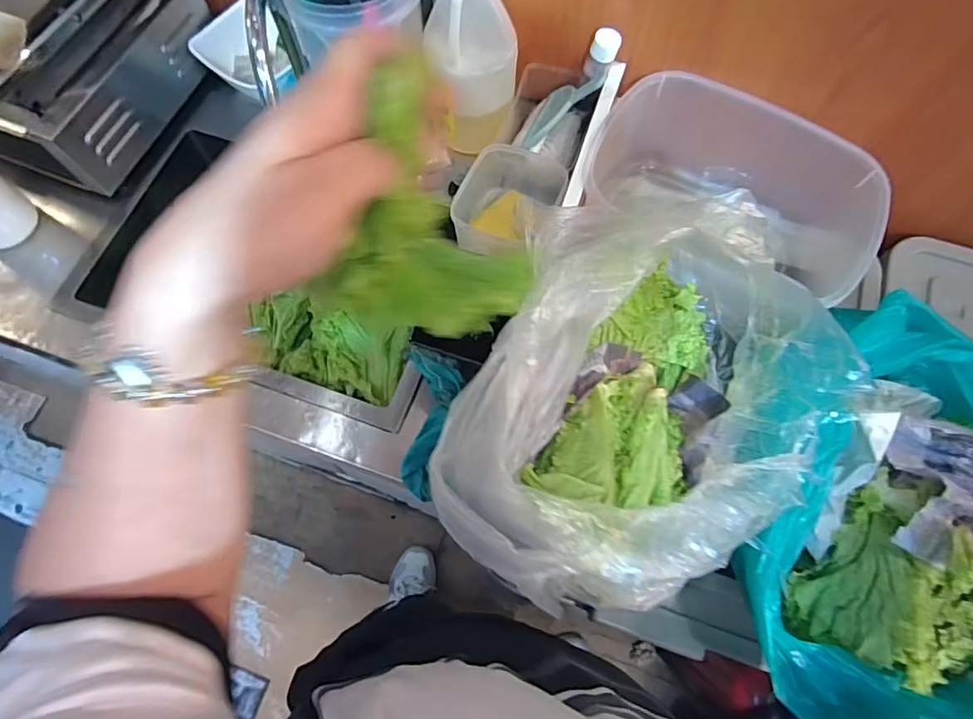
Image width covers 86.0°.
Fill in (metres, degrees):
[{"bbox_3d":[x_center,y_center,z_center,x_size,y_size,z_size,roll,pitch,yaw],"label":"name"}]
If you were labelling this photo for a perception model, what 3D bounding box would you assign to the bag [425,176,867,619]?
[{"bbox_3d":[0.122,0.014,0.469,0.296,0.176,0.313,2,70,1],"label":"bag"}]

